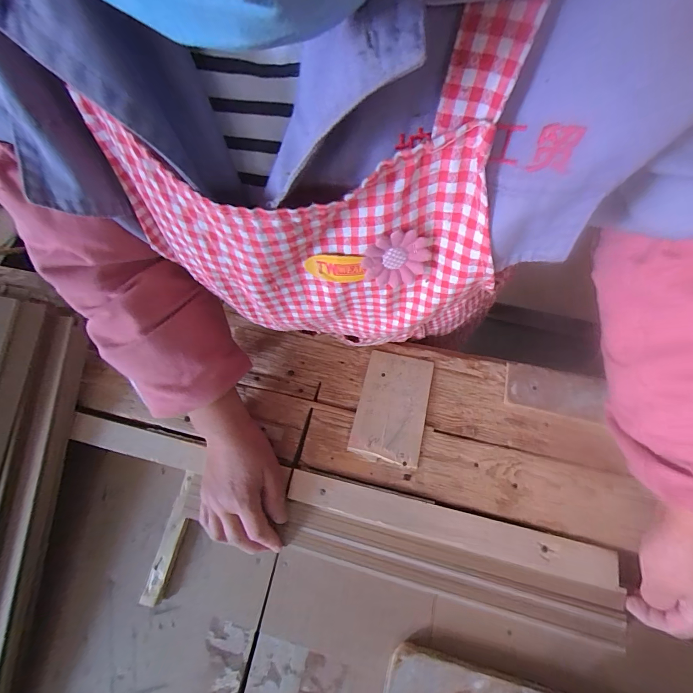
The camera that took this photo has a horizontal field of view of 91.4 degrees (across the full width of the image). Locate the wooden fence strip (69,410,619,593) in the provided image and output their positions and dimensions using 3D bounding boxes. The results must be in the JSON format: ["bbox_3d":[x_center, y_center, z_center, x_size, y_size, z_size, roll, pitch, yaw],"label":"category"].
[{"bbox_3d":[-0.029,0.159,0.373,0.605,0.020,0.035,12,64,7],"label":"wooden fence strip"}]

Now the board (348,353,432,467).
[{"bbox_3d":[0.055,0.070,0.408,0.081,0.008,0.130,11,71,9],"label":"board"}]

